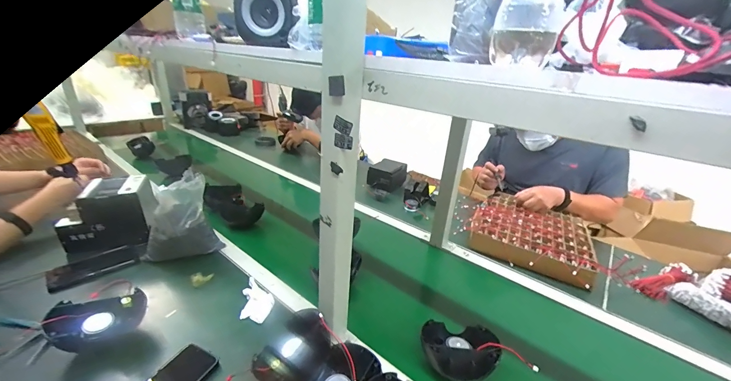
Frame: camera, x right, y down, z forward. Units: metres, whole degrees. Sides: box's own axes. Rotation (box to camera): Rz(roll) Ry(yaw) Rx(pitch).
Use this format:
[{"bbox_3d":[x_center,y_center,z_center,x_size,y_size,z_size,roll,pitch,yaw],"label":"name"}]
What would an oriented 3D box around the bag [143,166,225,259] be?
[{"bbox_3d":[-0.459,0.074,0.765,0.175,0.197,0.085,-8,27,-27],"label":"bag"}]

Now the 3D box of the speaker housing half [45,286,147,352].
[{"bbox_3d":[-0.464,0.222,0.543,0.137,0.040,0.096,-6,60,-36],"label":"speaker housing half"}]

